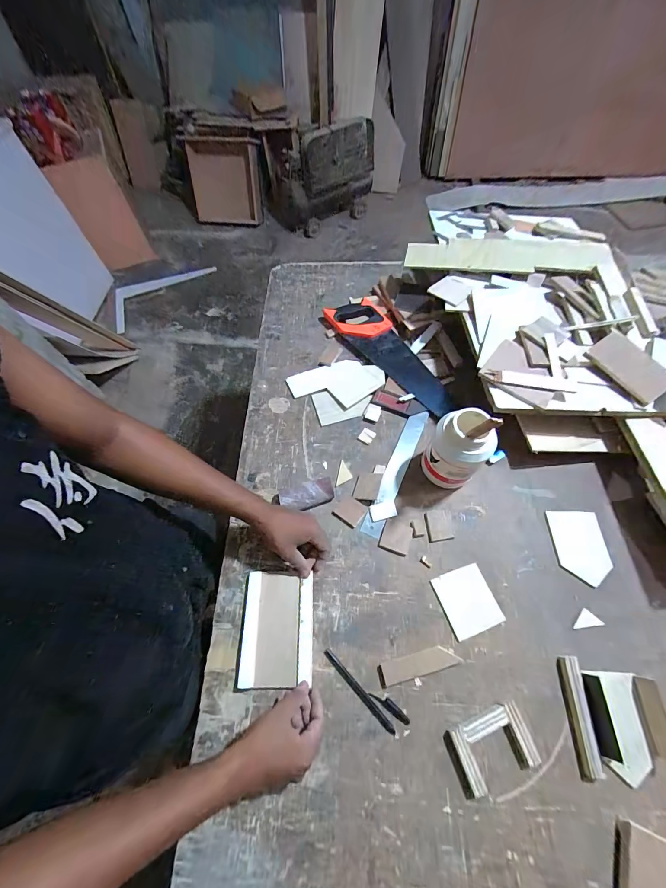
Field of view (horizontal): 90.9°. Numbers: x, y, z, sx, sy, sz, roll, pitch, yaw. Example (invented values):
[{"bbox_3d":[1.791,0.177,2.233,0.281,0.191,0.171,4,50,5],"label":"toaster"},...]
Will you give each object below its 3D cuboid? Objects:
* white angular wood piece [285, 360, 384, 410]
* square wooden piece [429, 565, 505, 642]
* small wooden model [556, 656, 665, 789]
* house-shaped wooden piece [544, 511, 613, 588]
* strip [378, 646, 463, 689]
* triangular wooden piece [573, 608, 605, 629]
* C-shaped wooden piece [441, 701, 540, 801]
[{"bbox_3d":[0.010,-0.134,0.743,0.207,0.010,0.123,-16,63,-6],"label":"white angular wood piece"},{"bbox_3d":[0.218,0.255,0.535,0.087,0.004,0.092,-18,63,-7],"label":"square wooden piece"},{"bbox_3d":[0.385,0.377,0.446,0.116,0.035,0.129,5,63,5],"label":"small wooden model"},{"bbox_3d":[0.431,0.178,0.573,0.084,0.010,0.121,1,62,3],"label":"house-shaped wooden piece"},{"bbox_3d":[0.128,0.332,0.491,0.120,0.004,0.031,-15,63,-5],"label":"strip"},{"bbox_3d":[0.398,0.275,0.517,0.049,0.004,0.025,-9,62,-2],"label":"triangular wooden piece"},{"bbox_3d":[0.215,0.412,0.444,0.111,0.014,0.071,-21,63,-8],"label":"C-shaped wooden piece"}]

